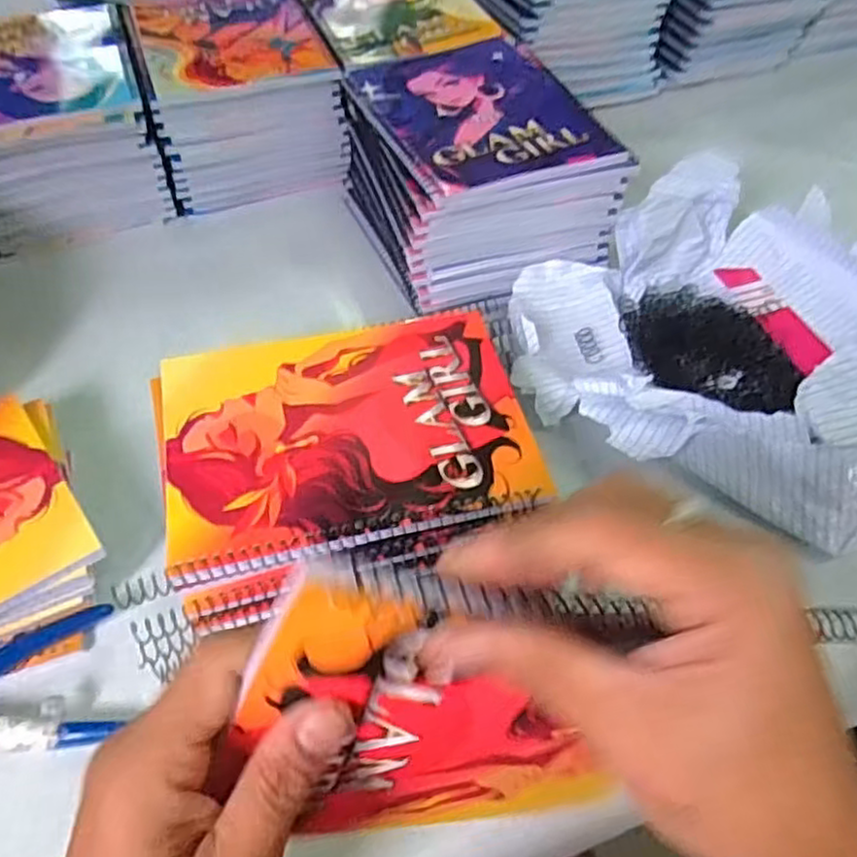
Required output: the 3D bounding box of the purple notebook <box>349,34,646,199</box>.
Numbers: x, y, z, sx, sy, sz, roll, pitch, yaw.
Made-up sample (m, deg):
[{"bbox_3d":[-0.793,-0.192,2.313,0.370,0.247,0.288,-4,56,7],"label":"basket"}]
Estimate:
[{"bbox_3d":[0.039,-0.239,0.538,0.154,0.017,0.193,-17,56,-16],"label":"purple notebook"}]

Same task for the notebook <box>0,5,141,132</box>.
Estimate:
[{"bbox_3d":[-0.322,-0.299,0.583,0.146,0.012,0.198,-16,54,-12],"label":"notebook"}]

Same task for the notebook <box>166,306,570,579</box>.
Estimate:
[{"bbox_3d":[-0.045,-0.001,0.397,0.195,0.013,0.150,-11,53,-9],"label":"notebook"}]

